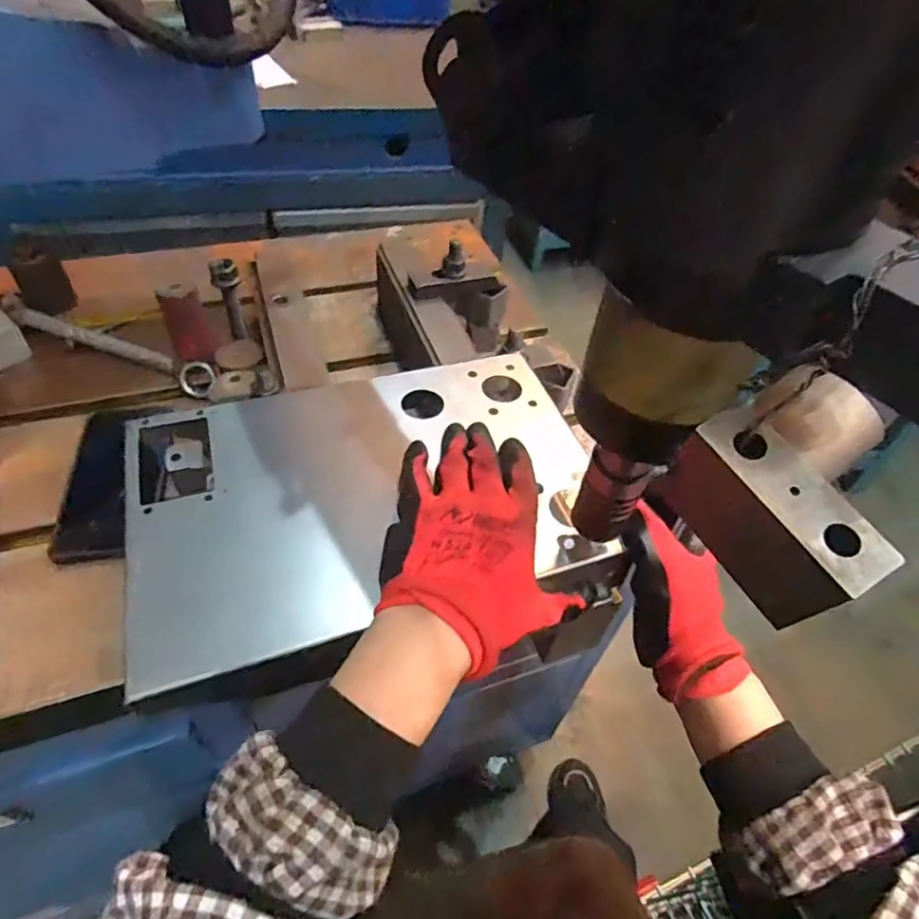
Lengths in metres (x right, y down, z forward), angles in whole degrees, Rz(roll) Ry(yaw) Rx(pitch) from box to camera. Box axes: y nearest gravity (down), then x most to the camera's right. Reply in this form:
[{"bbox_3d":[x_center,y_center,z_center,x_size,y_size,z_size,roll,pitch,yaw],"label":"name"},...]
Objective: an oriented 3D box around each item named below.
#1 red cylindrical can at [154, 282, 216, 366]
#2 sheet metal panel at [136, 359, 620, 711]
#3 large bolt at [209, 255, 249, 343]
[{"bbox_3d":[-0.277,-0.137,0.591,0.039,0.080,0.037,-17,23,-20],"label":"red cylindrical can"},{"bbox_3d":[-0.055,0.012,0.389,0.300,0.009,0.199,-13,52,-17],"label":"sheet metal panel"},{"bbox_3d":[-0.218,-0.149,0.554,0.024,0.084,0.020,-12,51,-16],"label":"large bolt"}]

